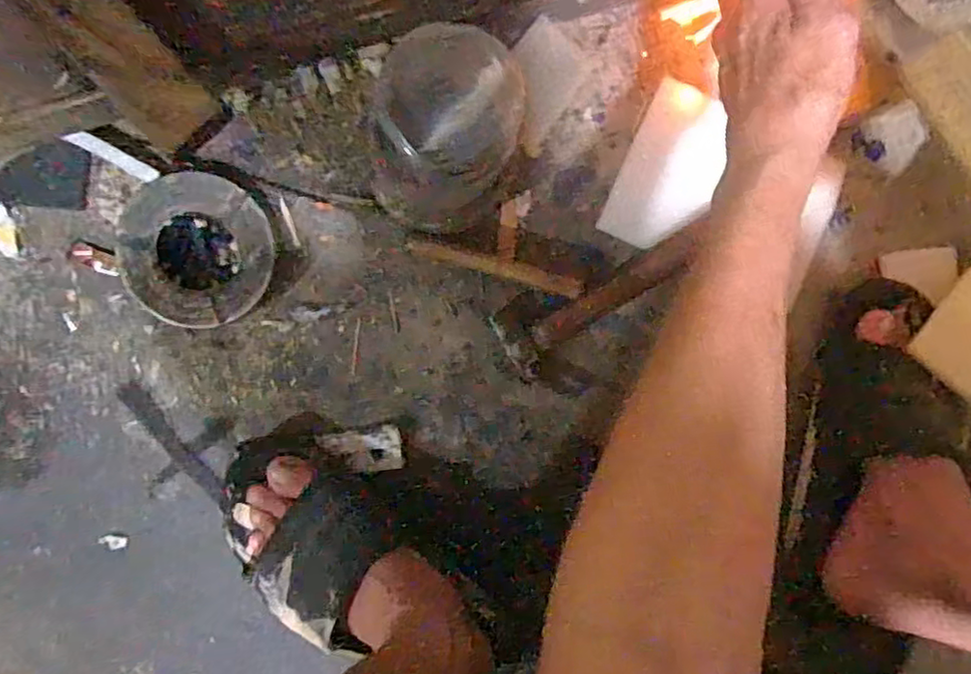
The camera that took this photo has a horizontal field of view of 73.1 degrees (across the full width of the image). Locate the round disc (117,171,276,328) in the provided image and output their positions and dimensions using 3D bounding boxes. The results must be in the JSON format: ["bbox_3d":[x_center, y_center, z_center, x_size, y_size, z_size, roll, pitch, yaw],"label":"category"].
[{"bbox_3d":[-0.204,-0.062,0.473,0.103,0.038,0.104,0,95,-3],"label":"round disc"}]

